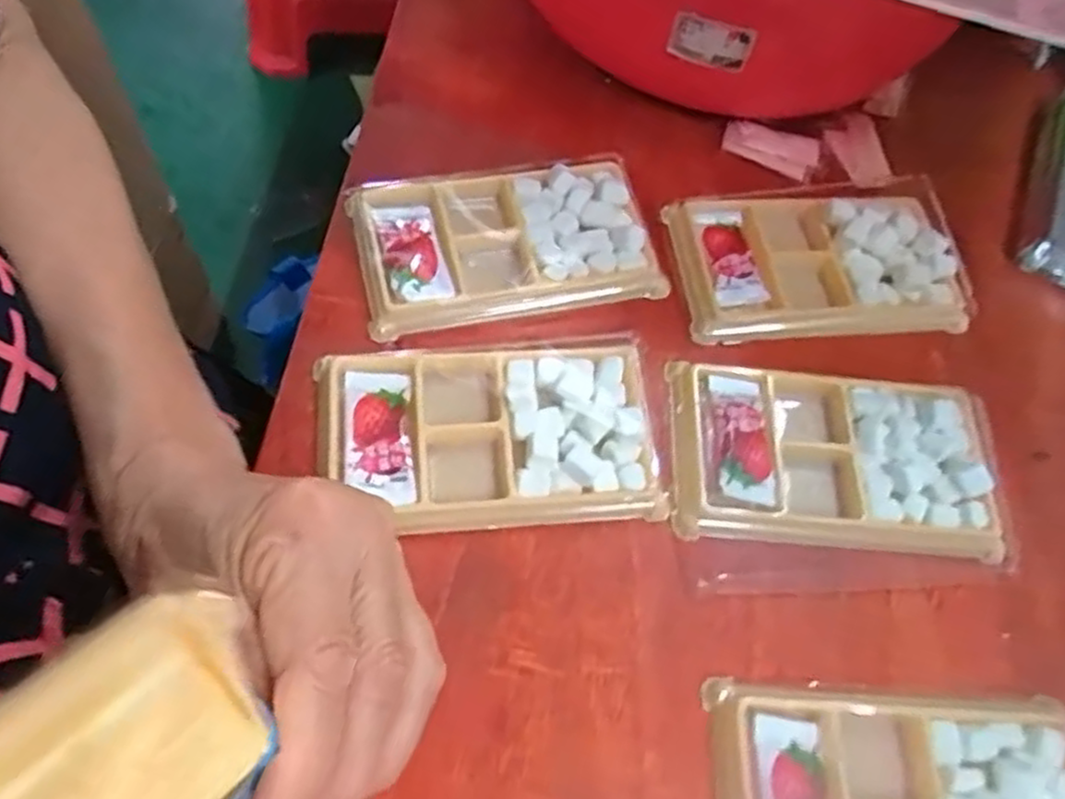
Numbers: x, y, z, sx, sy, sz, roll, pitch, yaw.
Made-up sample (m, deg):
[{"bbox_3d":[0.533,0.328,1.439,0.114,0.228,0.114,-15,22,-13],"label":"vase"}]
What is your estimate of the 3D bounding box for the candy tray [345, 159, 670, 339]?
[{"bbox_3d":[-0.014,-0.075,0.342,0.130,0.013,0.078,-10,65,-9],"label":"candy tray"}]

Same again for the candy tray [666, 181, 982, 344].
[{"bbox_3d":[0.134,-0.069,0.348,0.129,0.015,0.074,-5,64,-6],"label":"candy tray"}]

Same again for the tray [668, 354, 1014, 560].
[{"bbox_3d":[0.122,0.024,0.308,0.130,0.014,0.074,4,64,-2],"label":"tray"}]

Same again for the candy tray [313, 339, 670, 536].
[{"bbox_3d":[-0.019,0.013,0.299,0.132,0.013,0.076,-4,64,-6],"label":"candy tray"}]

